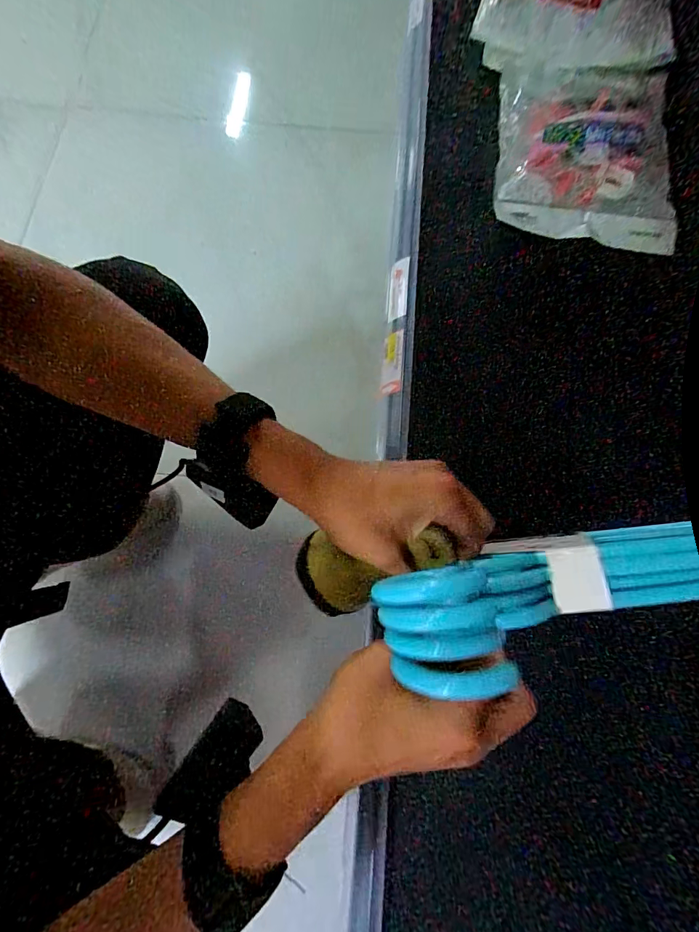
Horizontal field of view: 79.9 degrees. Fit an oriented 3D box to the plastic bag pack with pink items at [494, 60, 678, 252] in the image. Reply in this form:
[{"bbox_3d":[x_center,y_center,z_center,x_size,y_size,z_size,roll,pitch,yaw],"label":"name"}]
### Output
[{"bbox_3d":[0.393,-0.548,0.716,0.290,0.055,0.401,6,74,0],"label":"plastic bag pack with pink items"}]

